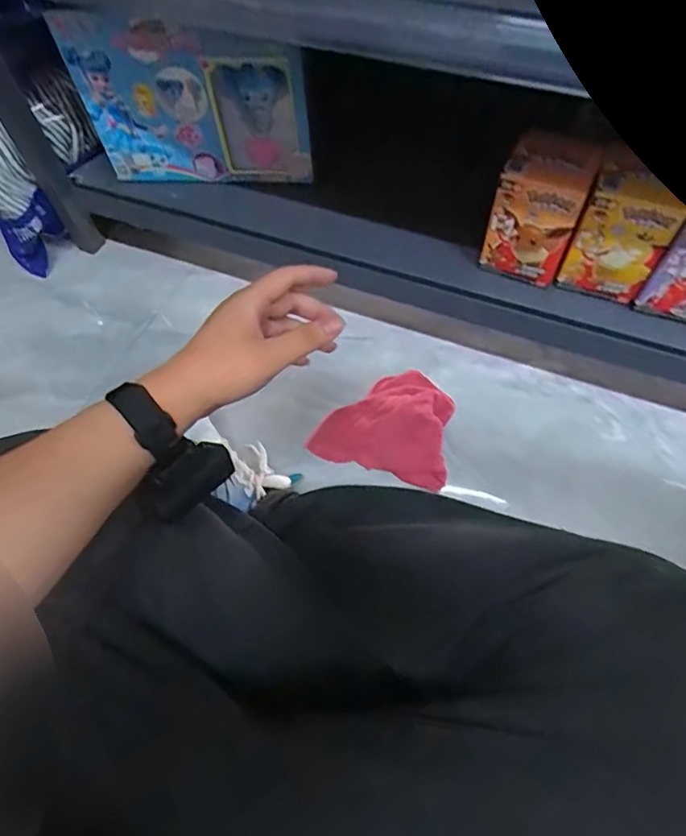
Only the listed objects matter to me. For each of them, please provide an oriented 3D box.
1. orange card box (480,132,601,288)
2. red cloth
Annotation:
[{"bbox_3d":[0.202,-0.217,0.547,0.081,0.134,0.067,18,63,13],"label":"orange card box"},{"bbox_3d":[0.055,-0.003,0.623,0.157,0.038,0.136,16,64,12],"label":"red cloth"}]

